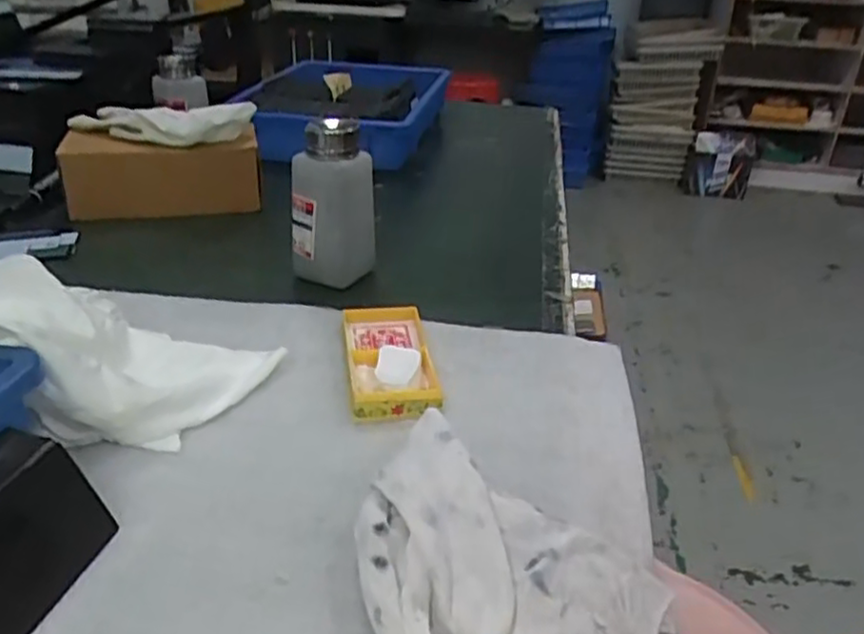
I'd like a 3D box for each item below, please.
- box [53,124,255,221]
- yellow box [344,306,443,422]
[{"bbox_3d":[-0.264,-0.142,0.687,0.174,0.073,0.080,-9,31,-20],"label":"box"},{"bbox_3d":[-0.027,0.025,0.454,0.054,0.021,0.107,-1,29,-9],"label":"yellow box"}]

